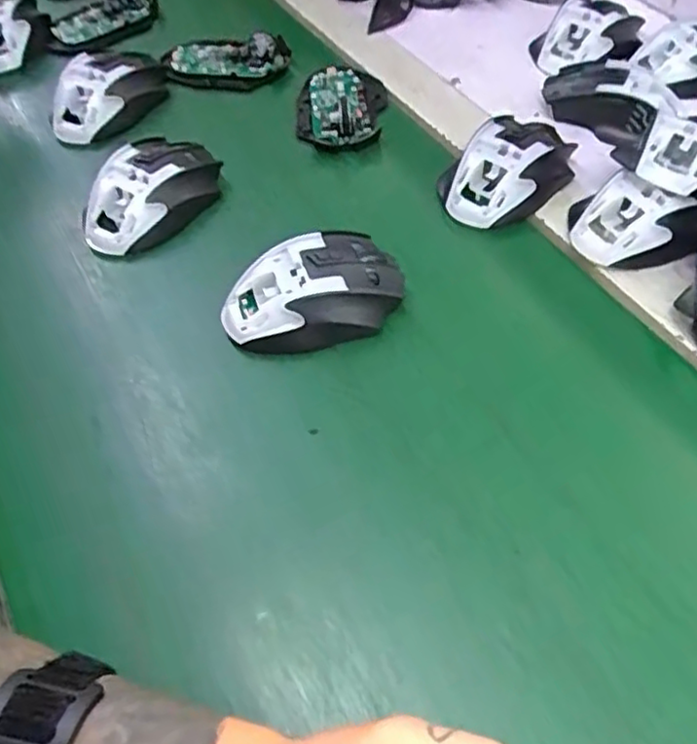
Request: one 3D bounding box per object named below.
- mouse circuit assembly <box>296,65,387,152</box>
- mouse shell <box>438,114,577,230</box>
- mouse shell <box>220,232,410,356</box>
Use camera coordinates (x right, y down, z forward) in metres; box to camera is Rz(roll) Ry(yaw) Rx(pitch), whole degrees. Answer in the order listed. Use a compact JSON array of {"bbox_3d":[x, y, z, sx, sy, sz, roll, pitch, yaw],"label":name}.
[{"bbox_3d":[-0.006,-0.223,0.570,0.073,0.024,0.099,-3,55,2],"label":"mouse circuit assembly"},{"bbox_3d":[0.117,-0.149,0.496,0.067,0.032,0.105,37,66,26],"label":"mouse shell"},{"bbox_3d":[-0.021,-0.048,0.433,0.110,0.036,0.068,-28,58,-14],"label":"mouse shell"}]

